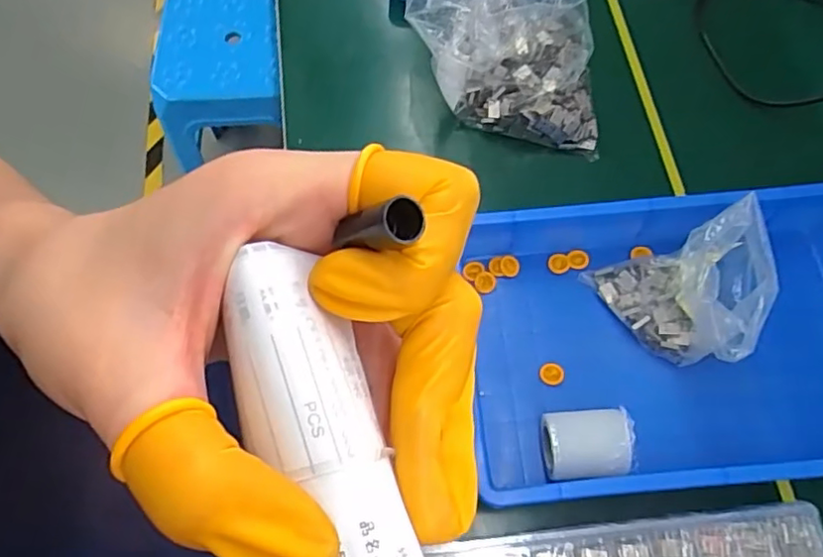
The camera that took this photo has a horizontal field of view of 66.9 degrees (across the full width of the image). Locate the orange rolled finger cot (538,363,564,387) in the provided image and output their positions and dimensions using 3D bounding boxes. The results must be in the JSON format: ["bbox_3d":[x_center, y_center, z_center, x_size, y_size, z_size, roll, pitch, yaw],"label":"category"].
[{"bbox_3d":[0.124,0.084,0.549,0.021,0.005,0.019,22,69,11],"label":"orange rolled finger cot"}]

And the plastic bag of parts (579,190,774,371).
[{"bbox_3d":[0.227,0.017,0.510,0.107,0.103,0.120,-10,66,-2],"label":"plastic bag of parts"}]

